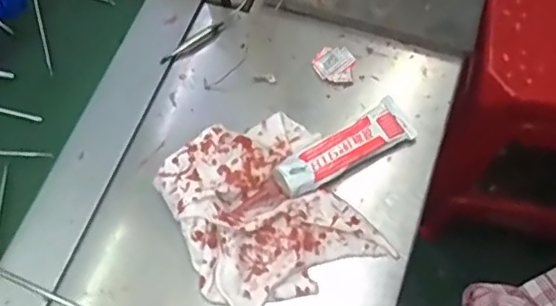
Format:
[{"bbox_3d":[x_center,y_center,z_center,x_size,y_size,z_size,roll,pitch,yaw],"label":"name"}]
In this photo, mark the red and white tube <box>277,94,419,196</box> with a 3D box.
[{"bbox_3d":[0.050,-0.001,0.420,0.108,0.027,0.033,-35,69,-13],"label":"red and white tube"}]

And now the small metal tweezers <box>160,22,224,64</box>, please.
[{"bbox_3d":[-0.068,-0.089,0.477,0.060,0.004,0.013,-35,69,-13],"label":"small metal tweezers"}]

